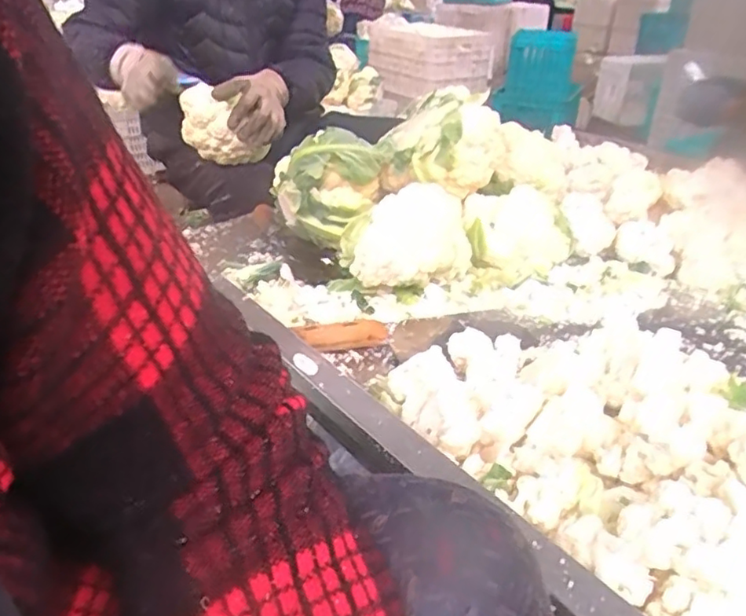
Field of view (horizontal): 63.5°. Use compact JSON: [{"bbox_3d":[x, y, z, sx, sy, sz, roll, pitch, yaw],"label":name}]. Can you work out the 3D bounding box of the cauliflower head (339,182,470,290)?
[{"bbox_3d":[0.046,-0.083,0.778,0.149,0.103,0.169,8,30,13],"label":"cauliflower head"}]

